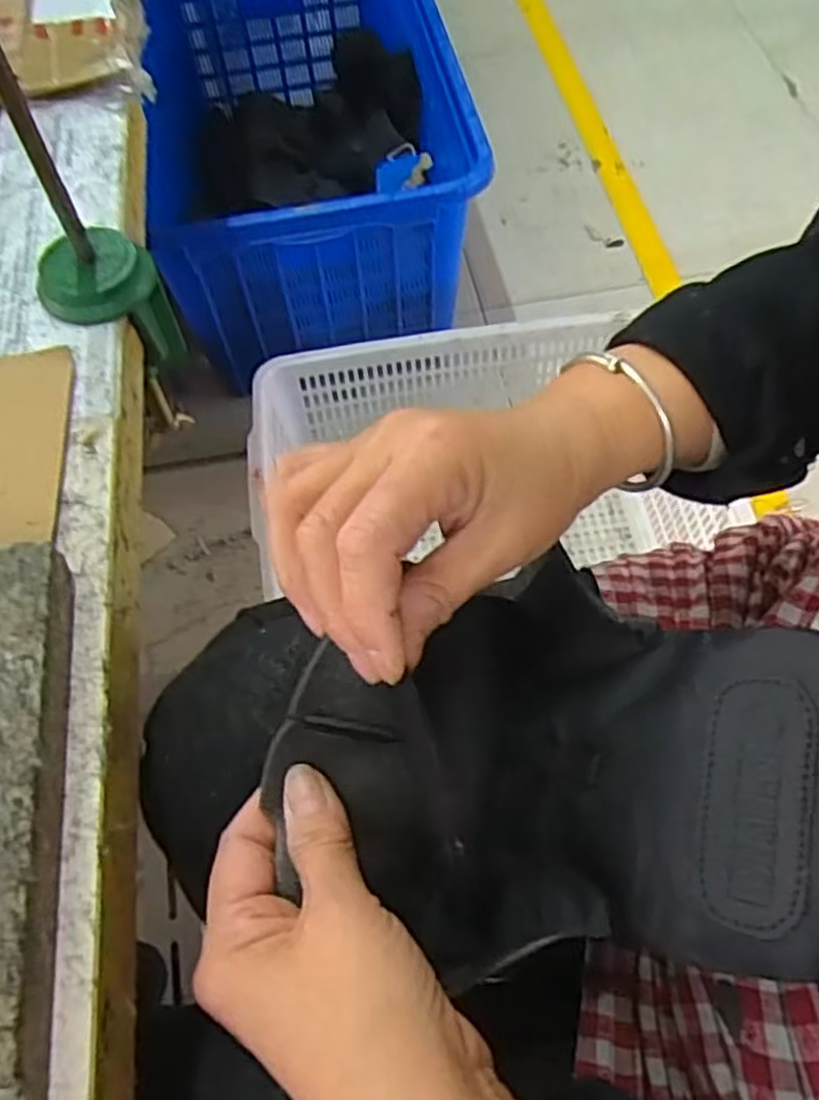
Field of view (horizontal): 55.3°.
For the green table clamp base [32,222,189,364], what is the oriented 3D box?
[{"bbox_3d":[-0.168,-0.136,0.445,0.060,0.081,0.050,-25,63,-11],"label":"green table clamp base"}]

